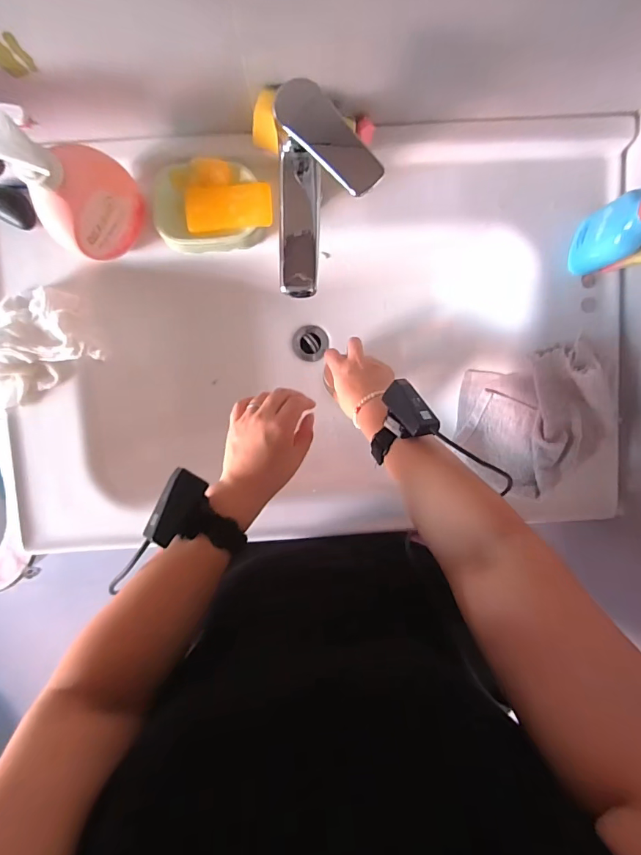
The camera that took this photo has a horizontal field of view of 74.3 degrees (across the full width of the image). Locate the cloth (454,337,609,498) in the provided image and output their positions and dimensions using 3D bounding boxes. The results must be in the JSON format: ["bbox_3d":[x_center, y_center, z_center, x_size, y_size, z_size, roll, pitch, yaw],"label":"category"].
[{"bbox_3d":[0.294,-0.007,0.598,0.154,0.135,0.188,-18,95,1],"label":"cloth"}]

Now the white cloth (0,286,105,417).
[{"bbox_3d":[-0.374,-0.100,0.523,0.167,0.053,0.118,-28,95,1],"label":"white cloth"}]

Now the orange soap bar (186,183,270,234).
[{"bbox_3d":[-0.109,-0.261,0.501,0.103,0.017,0.049,-2,95,-1],"label":"orange soap bar"}]

